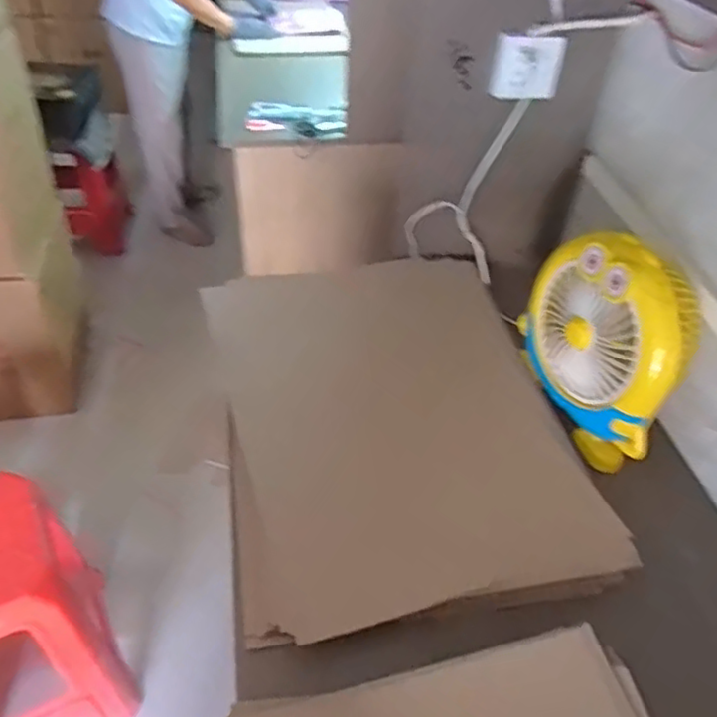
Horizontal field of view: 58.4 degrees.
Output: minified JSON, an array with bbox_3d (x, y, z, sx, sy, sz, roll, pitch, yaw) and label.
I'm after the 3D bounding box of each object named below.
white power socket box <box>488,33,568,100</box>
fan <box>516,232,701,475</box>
[{"bbox_3d":[0.242,-0.419,0.921,0.097,0.087,0.038,15,43,11],"label":"white power socket box"},{"bbox_3d":[0.325,-0.033,0.817,0.105,0.243,0.238,-10,44,-15],"label":"fan"}]

